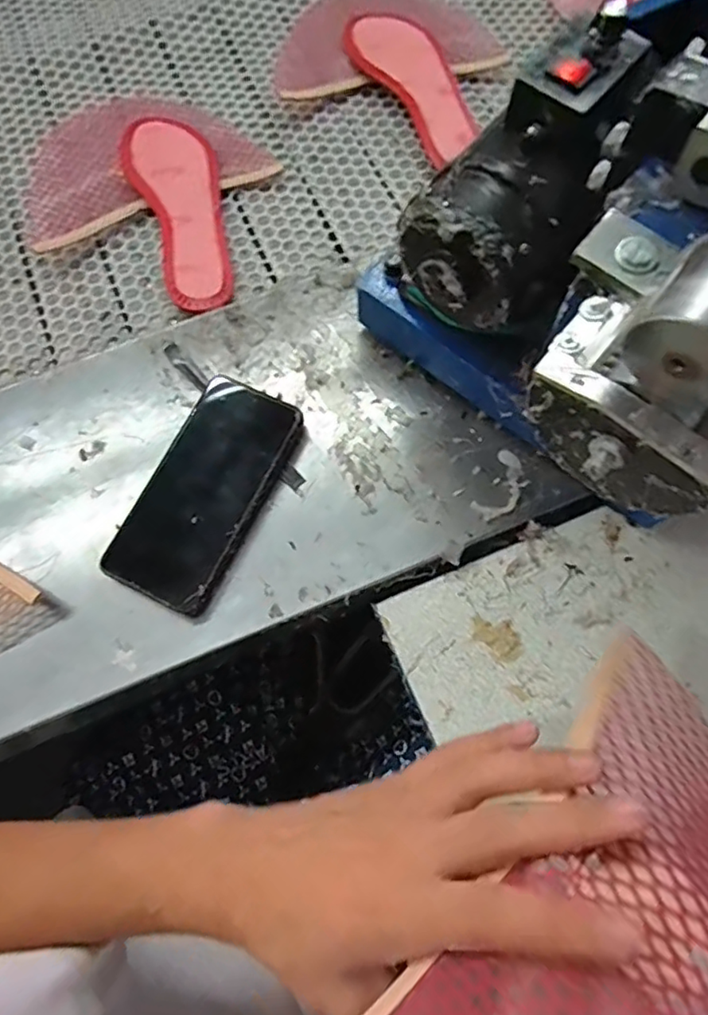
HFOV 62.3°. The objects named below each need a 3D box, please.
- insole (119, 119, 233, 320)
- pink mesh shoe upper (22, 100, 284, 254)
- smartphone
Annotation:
[{"bbox_3d":[-0.157,-0.278,0.534,0.076,0.021,0.237,-18,72,-4],"label":"insole"},{"bbox_3d":[-0.212,-0.340,0.562,0.230,0.015,0.164,-24,72,-6],"label":"pink mesh shoe upper"},{"bbox_3d":[-0.104,-0.014,0.416,0.079,0.013,0.165,27,76,4],"label":"smartphone"}]

